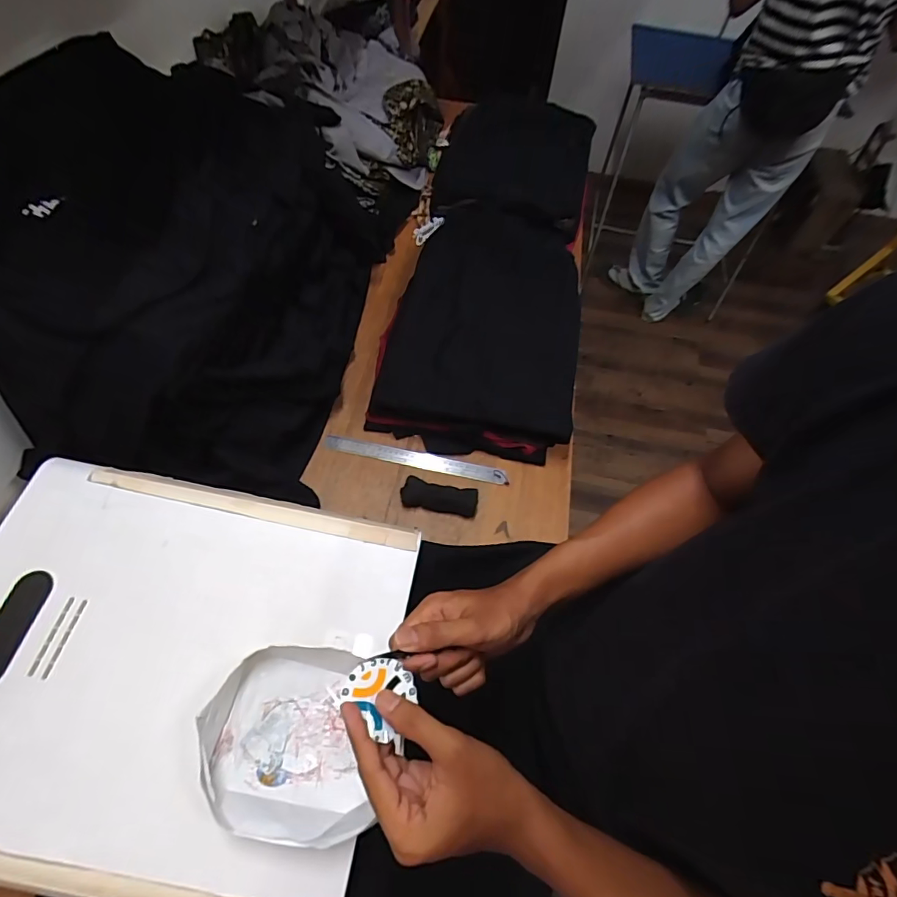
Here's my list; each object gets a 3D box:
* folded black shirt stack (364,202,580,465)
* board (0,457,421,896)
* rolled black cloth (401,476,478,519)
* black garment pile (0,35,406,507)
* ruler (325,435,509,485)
[{"bbox_3d":[0.085,-0.271,0.945,0.363,0.098,0.596,13,61,3],"label":"folded black shirt stack"},{"bbox_3d":[-0.320,0.227,0.512,0.500,0.025,0.401,11,61,2],"label":"board"},{"bbox_3d":[-0.014,0.081,0.785,0.123,0.024,0.046,9,61,1],"label":"rolled black cloth"},{"bbox_3d":[-0.382,-0.315,0.756,0.410,0.358,0.639,8,60,0],"label":"black garment pile"},{"bbox_3d":[-0.058,0.019,0.826,0.323,0.007,0.032,11,68,3],"label":"ruler"}]

